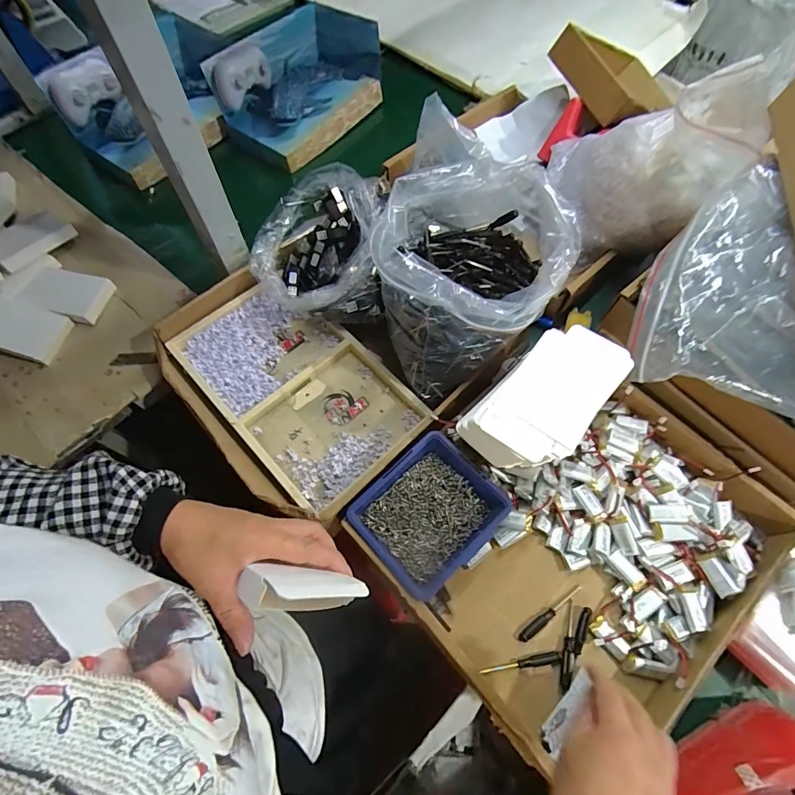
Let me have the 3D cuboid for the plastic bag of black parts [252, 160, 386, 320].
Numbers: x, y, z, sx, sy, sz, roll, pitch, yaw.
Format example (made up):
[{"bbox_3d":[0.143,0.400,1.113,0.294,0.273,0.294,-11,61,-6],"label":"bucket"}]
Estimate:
[{"bbox_3d":[-0.111,-0.209,0.585,0.179,0.130,0.200,-2,65,-1],"label":"plastic bag of black parts"}]

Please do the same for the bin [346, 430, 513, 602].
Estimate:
[{"bbox_3d":[0.034,0.131,0.470,0.143,0.057,0.125,-38,71,-16],"label":"bin"}]

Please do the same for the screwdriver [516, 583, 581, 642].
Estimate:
[{"bbox_3d":[0.168,0.235,0.457,0.089,0.008,0.013,-34,70,-15],"label":"screwdriver"}]

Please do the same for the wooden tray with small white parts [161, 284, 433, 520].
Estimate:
[{"bbox_3d":[-0.136,-0.019,0.558,0.335,0.033,0.197,41,71,17],"label":"wooden tray with small white parts"}]

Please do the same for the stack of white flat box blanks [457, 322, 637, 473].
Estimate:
[{"bbox_3d":[0.160,0.009,0.468,0.195,0.076,0.105,-41,71,-17],"label":"stack of white flat box blanks"}]

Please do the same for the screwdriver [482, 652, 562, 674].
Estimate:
[{"bbox_3d":[0.129,0.276,0.435,0.086,0.009,0.011,-6,65,-3],"label":"screwdriver"}]

